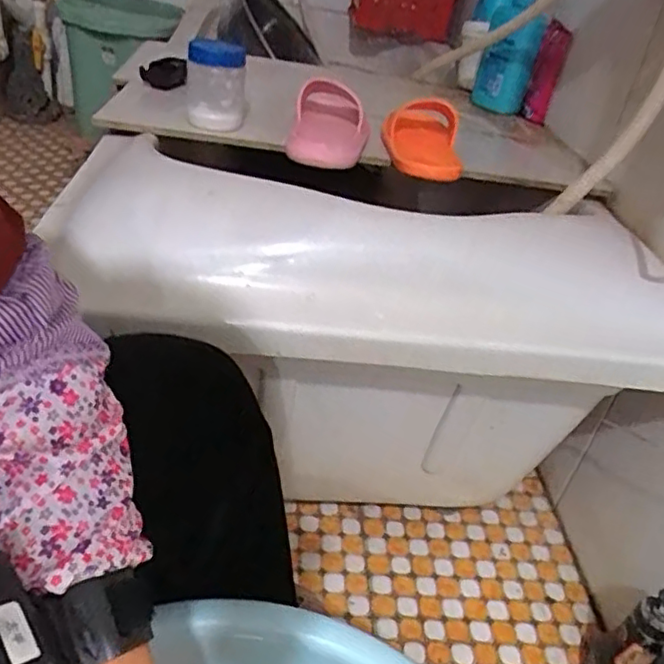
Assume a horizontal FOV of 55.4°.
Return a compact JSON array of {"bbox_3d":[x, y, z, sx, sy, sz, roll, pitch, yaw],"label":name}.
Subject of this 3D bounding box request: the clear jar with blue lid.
[{"bbox_3d":[-0.152,-0.326,0.841,0.080,0.104,0.065,1,36,-12],"label":"clear jar with blue lid"}]

